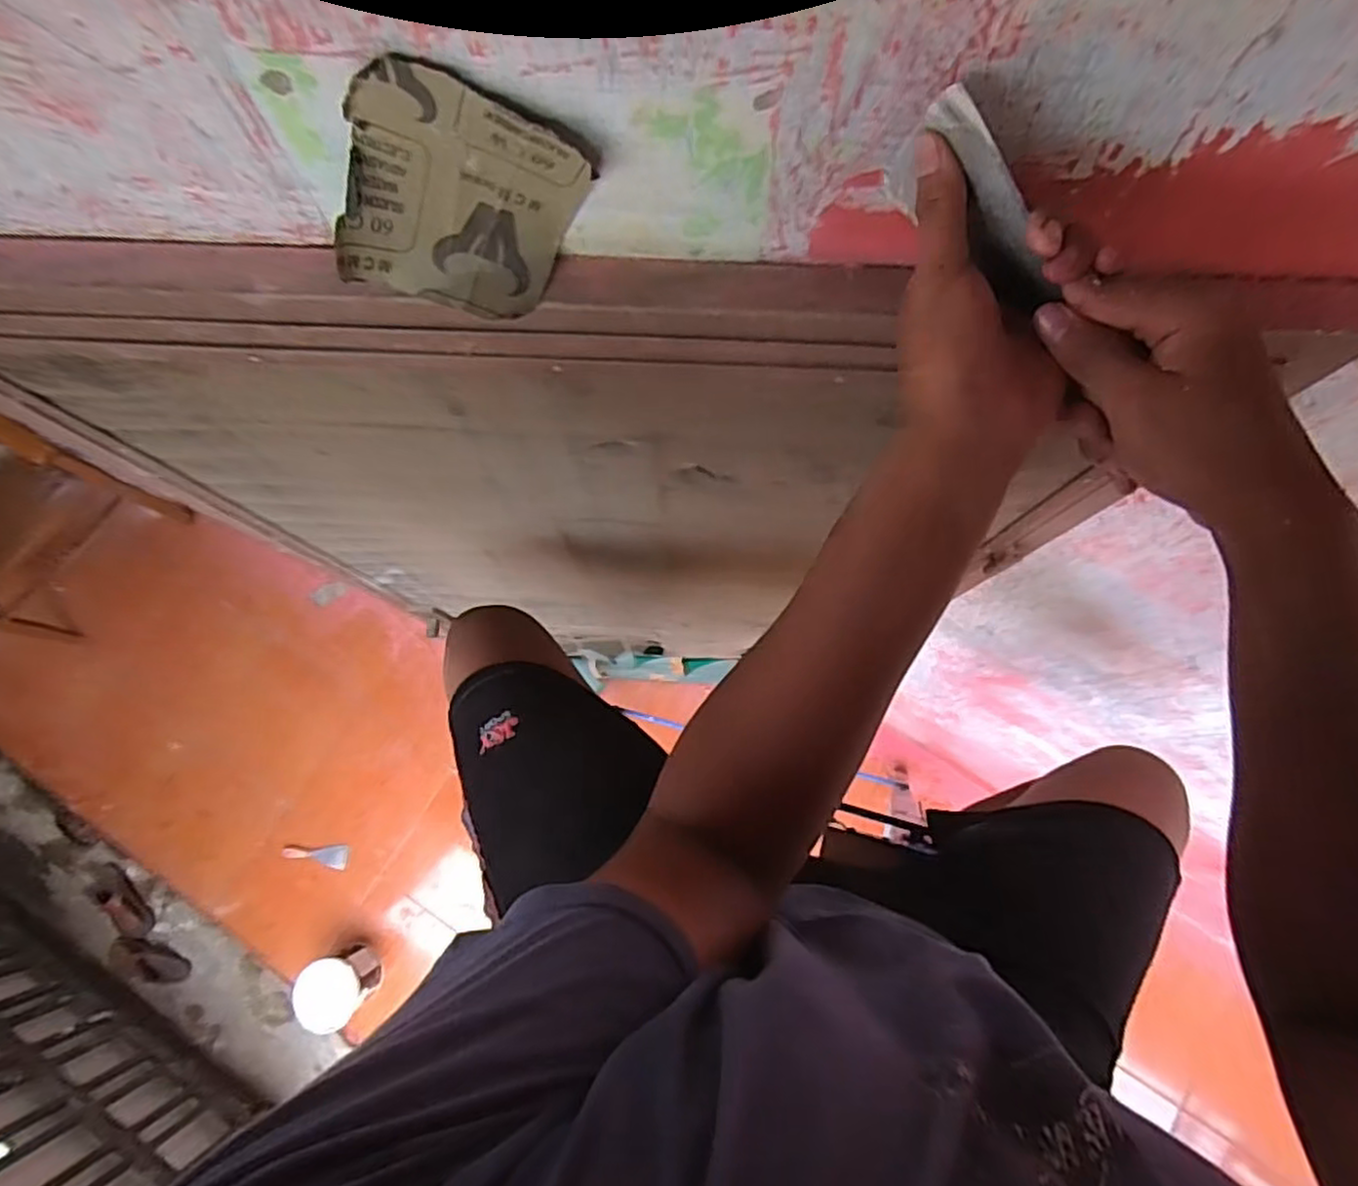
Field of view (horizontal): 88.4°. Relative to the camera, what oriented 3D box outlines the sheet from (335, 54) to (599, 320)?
[{"bbox_3d":[-0.111,-0.197,0.359,0.109,0.121,0.025,7,64,-25],"label":"sheet"}]

